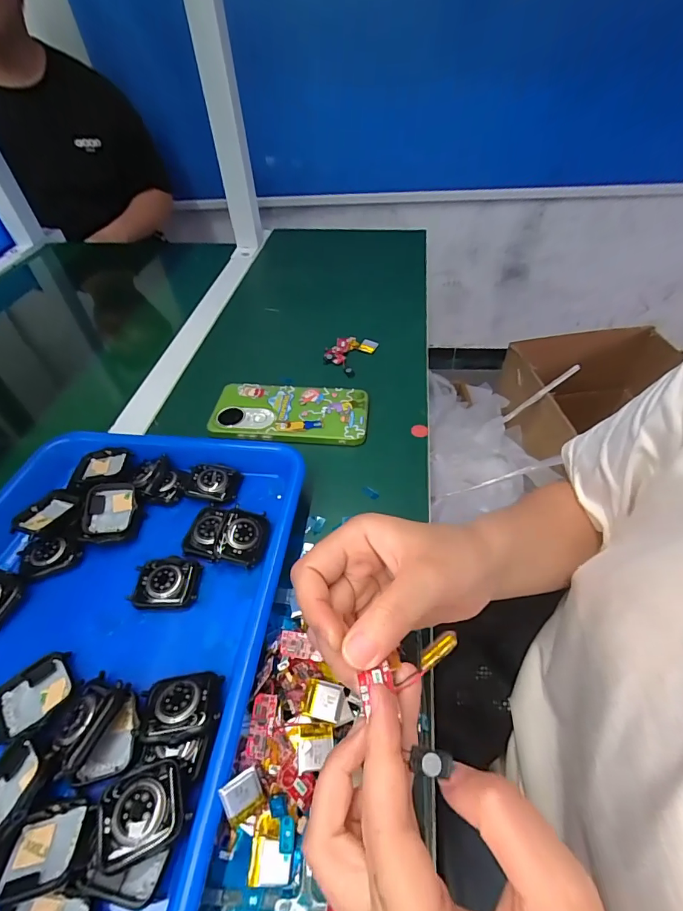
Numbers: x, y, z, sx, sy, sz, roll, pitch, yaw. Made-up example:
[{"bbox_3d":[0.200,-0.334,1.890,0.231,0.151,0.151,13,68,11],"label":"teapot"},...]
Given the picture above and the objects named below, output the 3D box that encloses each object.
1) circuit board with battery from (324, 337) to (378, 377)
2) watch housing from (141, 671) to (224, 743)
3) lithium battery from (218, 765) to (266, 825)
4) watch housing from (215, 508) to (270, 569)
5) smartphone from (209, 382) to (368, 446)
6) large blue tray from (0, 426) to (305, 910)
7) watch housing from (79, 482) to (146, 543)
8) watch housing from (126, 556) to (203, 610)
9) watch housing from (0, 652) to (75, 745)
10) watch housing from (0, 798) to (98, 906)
[{"bbox_3d":[0.007,-0.124,0.498,0.051,0.013,0.064,23,54,23],"label":"circuit board with battery"},{"bbox_3d":[-0.092,0.142,0.240,0.042,0.007,0.035,-6,29,-8],"label":"watch housing"},{"bbox_3d":[-0.048,0.166,0.204,0.019,0.004,0.018,-20,86,-29],"label":"lithium battery"},{"bbox_3d":[-0.074,0.061,0.315,0.033,0.009,0.042,12,55,-9],"label":"watch housing"},{"bbox_3d":[-0.052,-0.044,0.428,0.156,0.014,0.072,3,49,7],"label":"smartphone"},{"bbox_3d":[-0.182,0.113,0.278,0.258,0.038,0.321,4,49,8],"label":"large blue tray"},{"bbox_3d":[-0.183,0.044,0.330,0.042,0.016,0.048,-12,49,-7],"label":"watch housing"},{"bbox_3d":[-0.124,0.091,0.297,0.045,0.010,0.037,0,48,4],"label":"watch housing"},{"bbox_3d":[-0.184,0.144,0.249,0.043,0.007,0.037,-32,54,-23],"label":"watch housing"},{"bbox_3d":[-0.142,0.187,0.200,0.042,0.016,0.034,-12,48,-6],"label":"watch housing"}]

